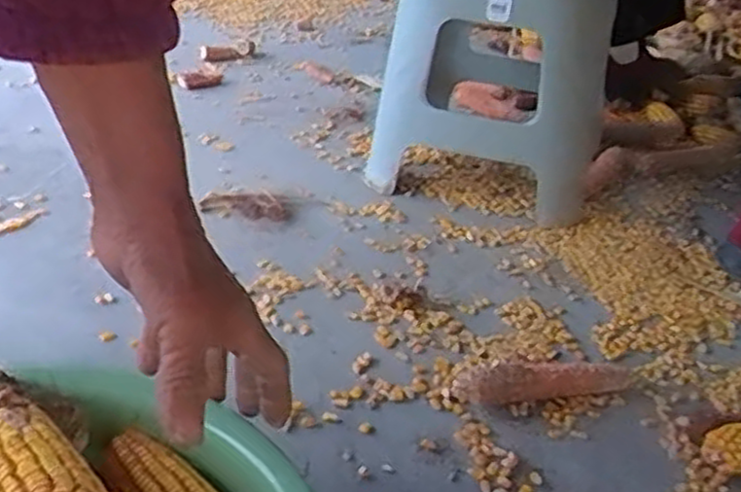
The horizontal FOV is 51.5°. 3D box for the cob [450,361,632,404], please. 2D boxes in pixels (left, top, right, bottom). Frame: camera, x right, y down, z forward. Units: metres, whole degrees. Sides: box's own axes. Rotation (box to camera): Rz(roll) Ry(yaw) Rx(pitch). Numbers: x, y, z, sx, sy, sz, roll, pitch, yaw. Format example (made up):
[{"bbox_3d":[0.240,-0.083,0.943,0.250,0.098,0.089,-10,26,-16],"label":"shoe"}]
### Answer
[{"bbox_3d":[0.155,0.117,0.678,0.163,0.039,0.030,-2,32,-13],"label":"cob"}]

